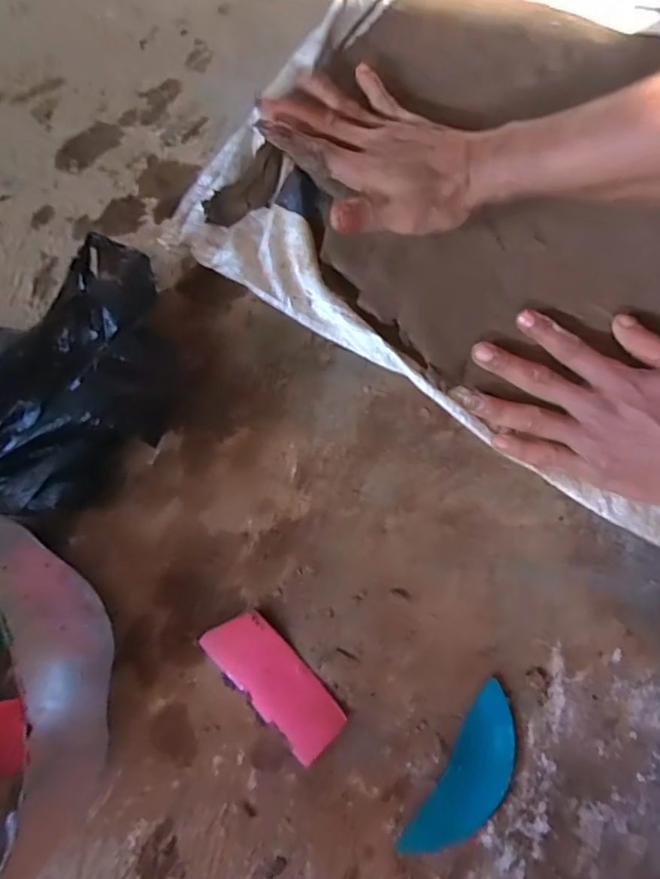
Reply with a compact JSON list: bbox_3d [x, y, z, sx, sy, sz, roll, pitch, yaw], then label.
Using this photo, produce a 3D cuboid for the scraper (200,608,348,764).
[{"bbox_3d":[-0.038,0.168,0.358,0.044,0.004,0.108,-44,82,-8],"label":"scraper"}]

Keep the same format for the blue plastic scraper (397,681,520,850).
[{"bbox_3d":[0.096,0.228,0.345,0.041,0.010,0.118,33,80,6],"label":"blue plastic scraper"}]

